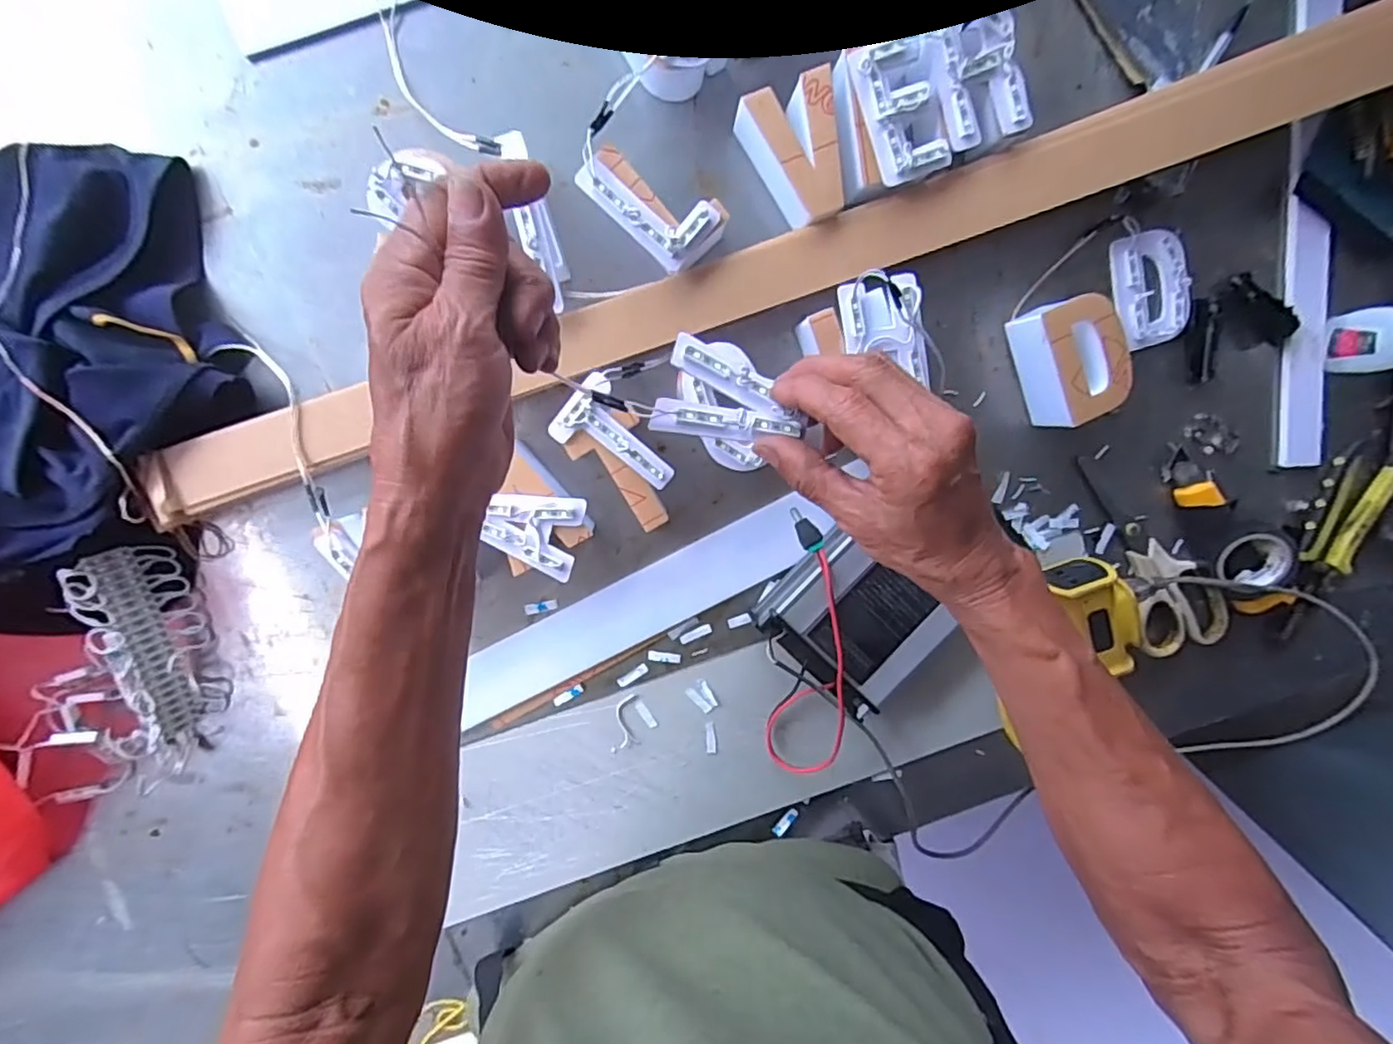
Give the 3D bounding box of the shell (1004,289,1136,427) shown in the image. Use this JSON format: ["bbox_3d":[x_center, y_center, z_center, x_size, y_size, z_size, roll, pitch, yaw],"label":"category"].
[{"bbox_3d":[0.272,-0.117,0.458,0.060,0.043,0.085,-19,100,-1],"label":"shell"}]

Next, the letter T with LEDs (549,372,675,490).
[{"bbox_3d":[-0.051,-0.055,0.419,0.084,0.008,0.050,39,95,-10],"label":"letter T with LEDs"}]

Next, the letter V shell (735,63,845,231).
[{"bbox_3d":[0.070,-0.244,0.427,0.059,0.048,0.084,-24,100,0],"label":"letter V shell"}]

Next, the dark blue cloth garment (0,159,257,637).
[{"bbox_3d":[-0.441,-0.084,0.392,0.263,0.080,0.334,22,97,-7],"label":"dark blue cloth garment"}]

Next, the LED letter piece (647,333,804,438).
[{"bbox_3d":[0.019,-0.062,0.331,0.075,0.016,0.050,19,97,-7],"label":"LED letter piece"}]

